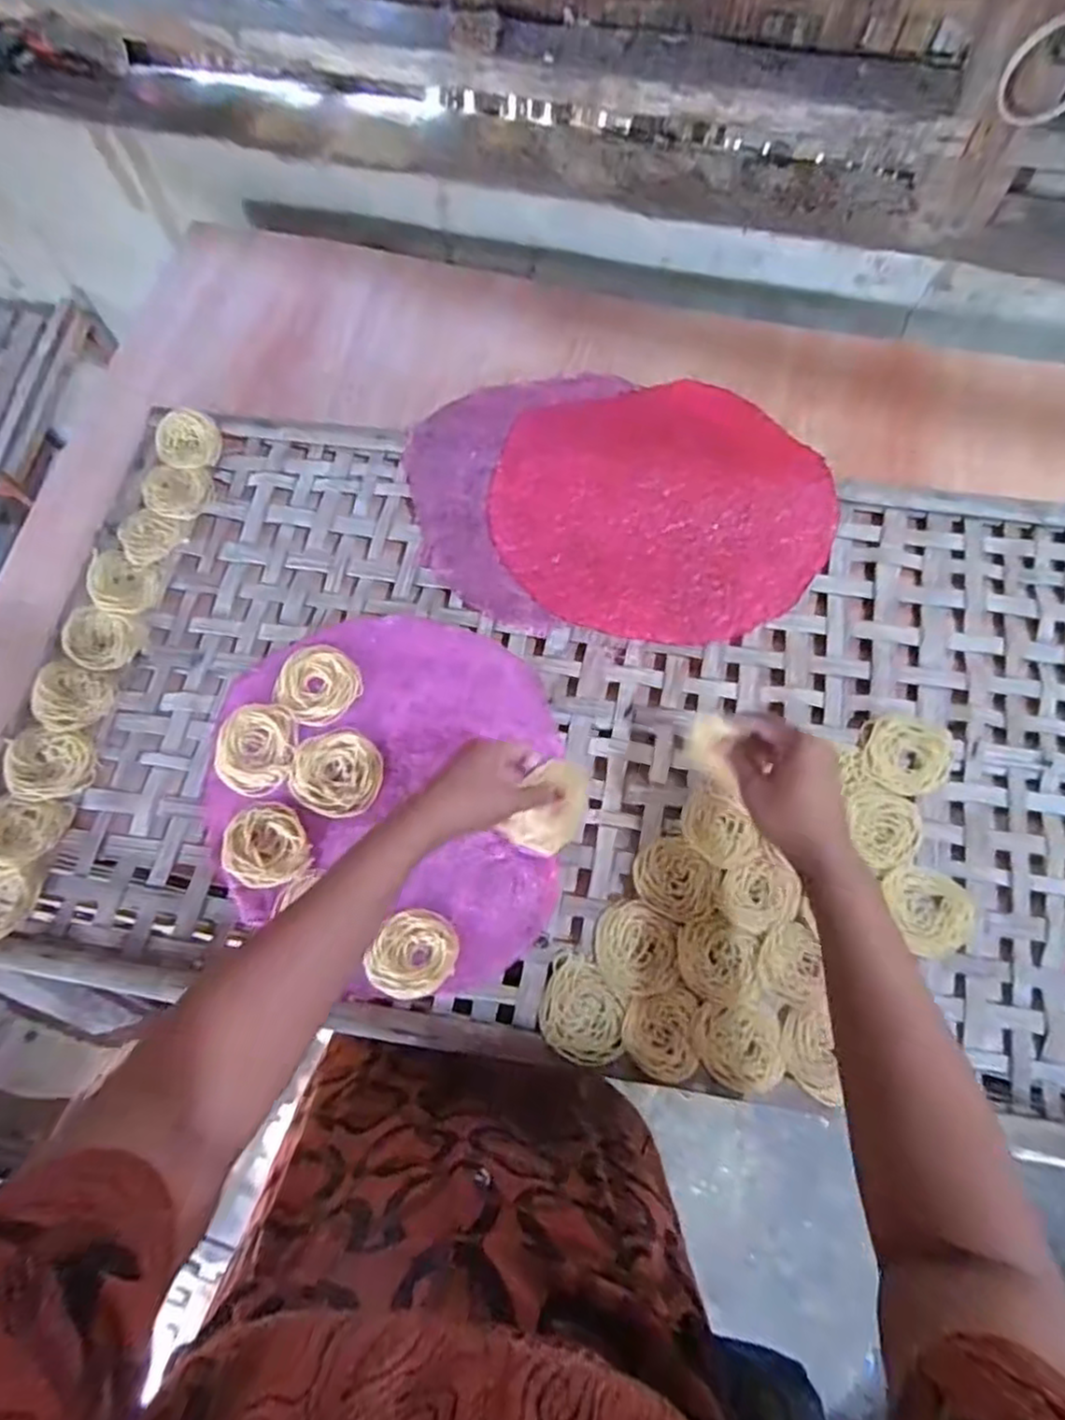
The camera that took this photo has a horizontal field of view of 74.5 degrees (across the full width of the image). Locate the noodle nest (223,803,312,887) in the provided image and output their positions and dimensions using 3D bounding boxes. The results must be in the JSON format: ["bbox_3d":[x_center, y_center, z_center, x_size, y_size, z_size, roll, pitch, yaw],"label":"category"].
[{"bbox_3d":[-0.242,0.121,0.631,0.073,0.009,0.074,0,69,1],"label":"noodle nest"}]

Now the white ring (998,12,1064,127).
[{"bbox_3d":[0.507,-0.617,0.672,0.099,0.090,0.016,-4,72,-1],"label":"white ring"}]

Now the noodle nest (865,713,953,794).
[{"bbox_3d":[0.344,0.041,0.640,0.081,0.014,0.076,0,69,1],"label":"noodle nest"}]

